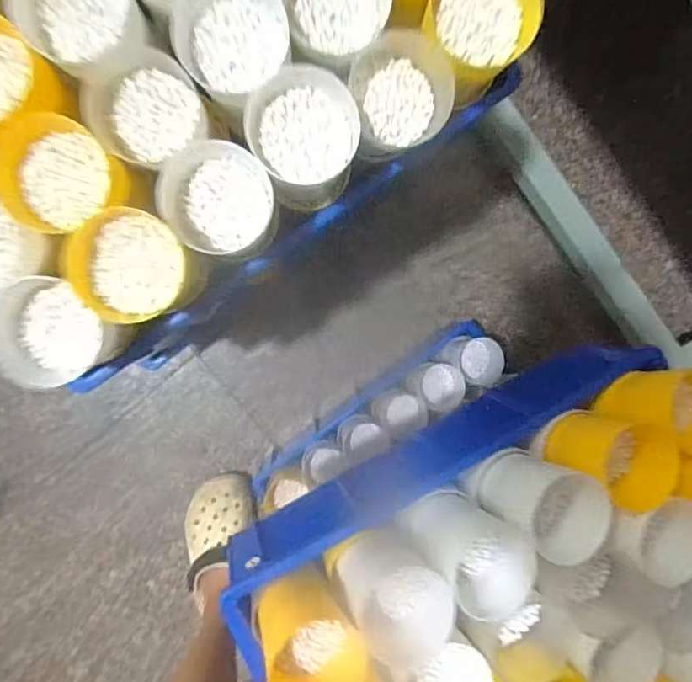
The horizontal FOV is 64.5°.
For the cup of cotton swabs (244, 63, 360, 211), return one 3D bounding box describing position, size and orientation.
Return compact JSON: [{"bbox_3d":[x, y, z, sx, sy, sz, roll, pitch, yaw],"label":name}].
[{"bbox_3d":[-0.029,-0.127,0.357,0.064,0.089,0.065,0,95,-5],"label":"cup of cotton swabs"}]

